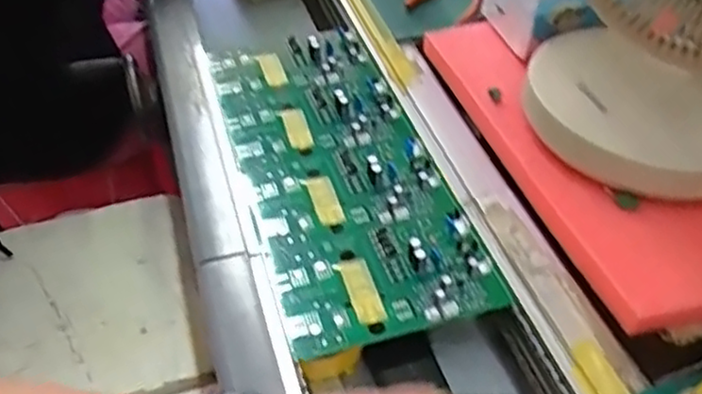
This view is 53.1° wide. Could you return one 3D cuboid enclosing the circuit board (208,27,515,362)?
[{"bbox_3d":[-0.015,-0.035,0.609,0.158,0.017,0.370,-14,46,-10],"label":"circuit board"}]

